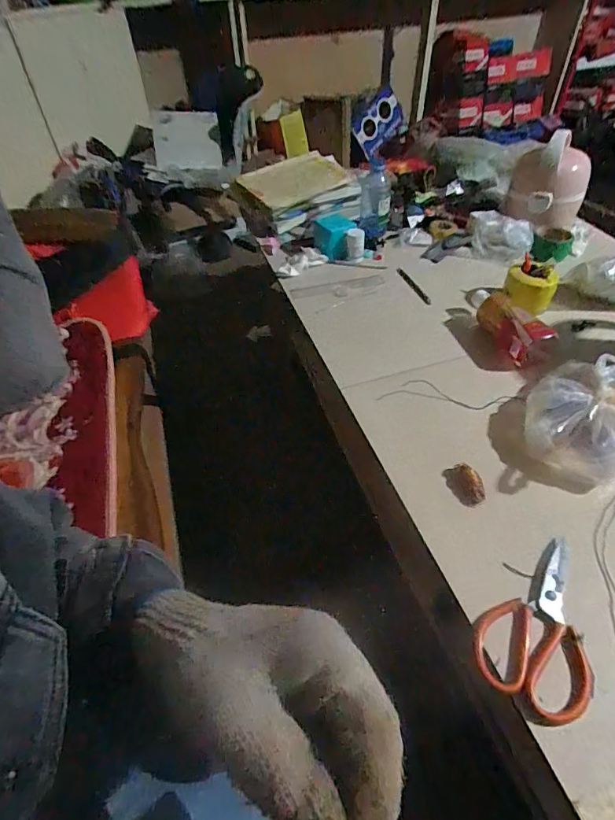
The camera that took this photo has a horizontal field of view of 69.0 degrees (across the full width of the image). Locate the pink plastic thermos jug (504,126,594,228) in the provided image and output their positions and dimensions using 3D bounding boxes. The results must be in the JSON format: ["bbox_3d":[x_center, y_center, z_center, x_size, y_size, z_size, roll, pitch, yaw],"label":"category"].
[{"bbox_3d":[0.552,-0.520,1.030,0.163,0.169,0.207,17,50,17],"label":"pink plastic thermos jug"}]

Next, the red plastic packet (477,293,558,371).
[{"bbox_3d":[0.353,-0.135,0.769,0.075,0.069,0.154,-9,48,-7],"label":"red plastic packet"}]

